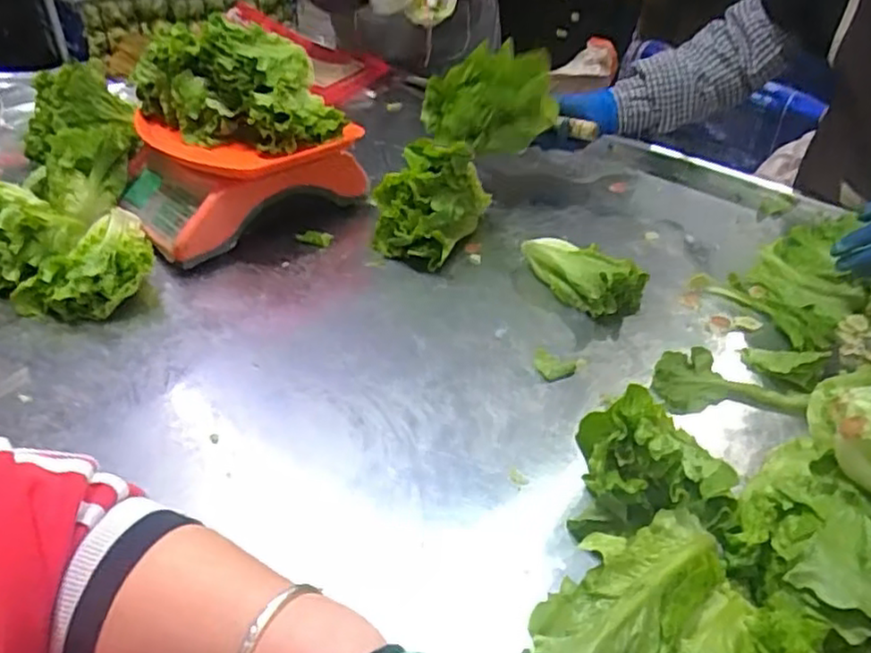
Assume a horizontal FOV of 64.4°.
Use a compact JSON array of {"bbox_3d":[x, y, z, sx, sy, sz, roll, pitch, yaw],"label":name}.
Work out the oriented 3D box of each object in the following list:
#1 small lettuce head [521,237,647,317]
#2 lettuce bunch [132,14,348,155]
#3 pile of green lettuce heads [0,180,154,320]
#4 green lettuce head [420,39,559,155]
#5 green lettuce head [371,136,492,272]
[{"bbox_3d":[0.161,-0.066,0.817,0.159,0.051,0.081,25,43,33],"label":"small lettuce head"},{"bbox_3d":[-0.267,-0.331,0.921,0.287,0.128,0.152,26,44,32],"label":"lettuce bunch"},{"bbox_3d":[-0.492,-0.119,0.856,0.331,0.122,0.175,14,38,21],"label":"pile of green lettuce heads"},{"bbox_3d":[0.076,-0.320,0.979,0.181,0.161,0.153,0,36,1],"label":"green lettuce head"},{"bbox_3d":[-0.011,-0.163,0.891,0.107,0.131,0.119,16,39,24],"label":"green lettuce head"}]

